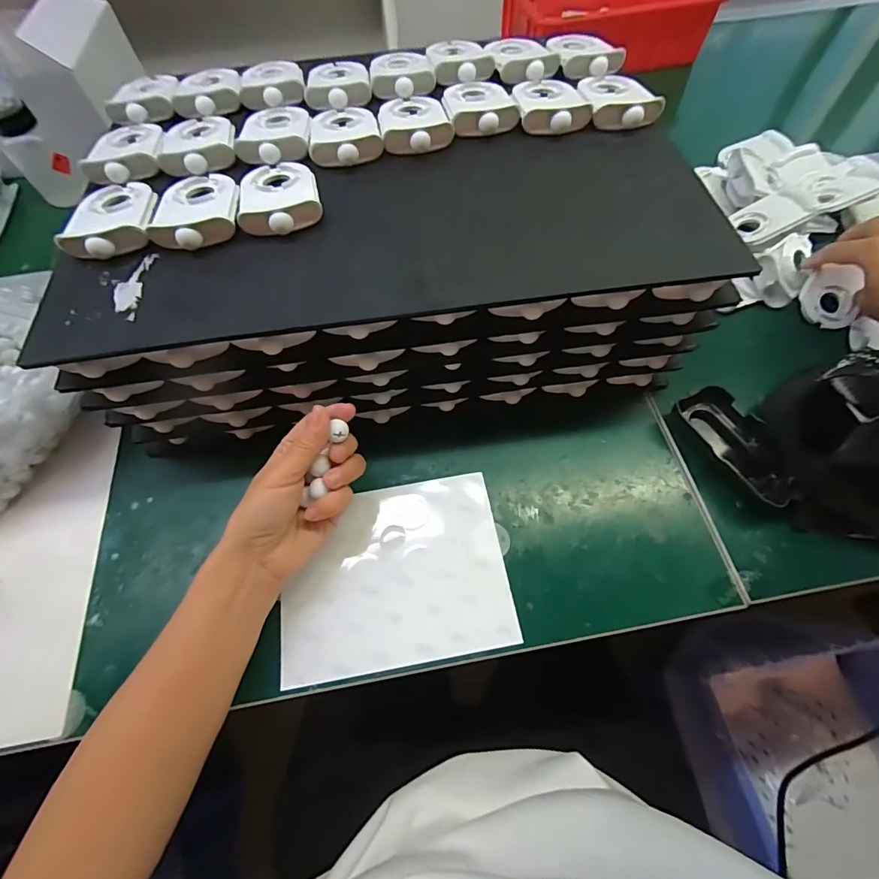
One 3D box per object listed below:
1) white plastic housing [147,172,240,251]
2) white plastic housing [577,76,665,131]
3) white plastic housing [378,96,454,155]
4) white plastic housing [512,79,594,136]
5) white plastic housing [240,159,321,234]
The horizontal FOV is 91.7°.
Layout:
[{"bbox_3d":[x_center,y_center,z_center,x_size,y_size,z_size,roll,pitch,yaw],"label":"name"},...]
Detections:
[{"bbox_3d":[-0.182,-0.175,0.320,0.062,0.018,0.087,-17,64,-7],"label":"white plastic housing"},{"bbox_3d":[0.158,-0.300,0.381,0.059,0.021,0.085,-2,63,1],"label":"white plastic housing"},{"bbox_3d":[-0.022,-0.271,0.367,0.056,0.020,0.087,-10,63,-4],"label":"white plastic housing"},{"bbox_3d":[0.098,-0.293,0.375,0.059,0.022,0.084,-1,63,1],"label":"white plastic housing"},{"bbox_3d":[-0.122,-0.187,0.325,0.059,0.014,0.089,-14,63,-6],"label":"white plastic housing"}]

